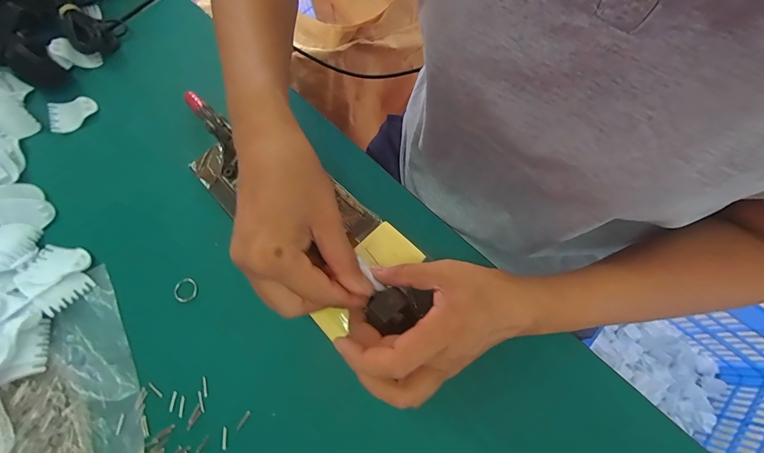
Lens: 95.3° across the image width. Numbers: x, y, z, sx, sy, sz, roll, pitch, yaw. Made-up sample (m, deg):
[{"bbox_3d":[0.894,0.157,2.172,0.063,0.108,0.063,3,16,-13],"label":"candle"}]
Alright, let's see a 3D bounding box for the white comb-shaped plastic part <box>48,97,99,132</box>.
[{"bbox_3d":[-0.344,-0.125,0.387,0.050,0.006,0.039,-17,71,-3],"label":"white comb-shaped plastic part"}]

